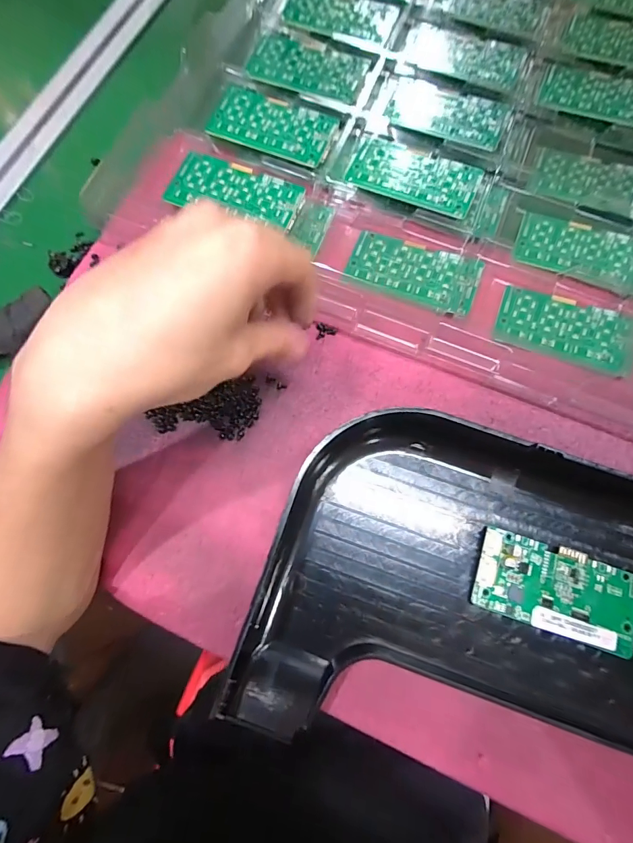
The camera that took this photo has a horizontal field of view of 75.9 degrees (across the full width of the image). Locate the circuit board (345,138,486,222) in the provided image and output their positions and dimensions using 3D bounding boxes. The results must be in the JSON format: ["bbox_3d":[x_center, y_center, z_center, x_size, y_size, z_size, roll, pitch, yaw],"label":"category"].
[{"bbox_3d":[0.073,-0.184,0.304,0.093,0.005,0.046,20,76,8],"label":"circuit board"}]

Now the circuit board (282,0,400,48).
[{"bbox_3d":[0.020,-0.349,0.347,0.091,0.004,0.055,19,77,4],"label":"circuit board"}]

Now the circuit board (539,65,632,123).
[{"bbox_3d":[0.236,-0.270,0.334,0.096,0.007,0.051,13,77,2],"label":"circuit board"}]

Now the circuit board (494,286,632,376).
[{"bbox_3d":[0.178,-0.065,0.288,0.093,0.004,0.047,19,76,10],"label":"circuit board"}]

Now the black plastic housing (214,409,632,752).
[{"bbox_3d":[0.147,0.098,0.226,0.362,0.049,0.177,10,77,3],"label":"black plastic housing"}]

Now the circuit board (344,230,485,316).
[{"bbox_3d":[0.071,-0.111,0.297,0.093,0.010,0.046,22,78,4],"label":"circuit board"}]

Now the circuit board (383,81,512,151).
[{"bbox_3d":[0.103,-0.244,0.321,0.092,0.005,0.050,19,77,3],"label":"circuit board"}]

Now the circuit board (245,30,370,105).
[{"bbox_3d":[-0.007,-0.288,0.329,0.092,0.004,0.050,22,78,4],"label":"circuit board"}]

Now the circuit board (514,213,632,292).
[{"bbox_3d":[0.202,-0.129,0.306,0.096,0.004,0.047,18,76,9],"label":"circuit board"}]

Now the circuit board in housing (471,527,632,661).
[{"bbox_3d":[0.144,0.101,0.243,0.094,0.008,0.048,19,77,3],"label":"circuit board in housing"}]

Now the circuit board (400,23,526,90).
[{"bbox_3d":[0.124,-0.307,0.338,0.098,0.004,0.054,18,77,3],"label":"circuit board"}]

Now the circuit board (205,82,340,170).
[{"bbox_3d":[-0.033,-0.227,0.312,0.095,0.005,0.053,21,78,4],"label":"circuit board"}]

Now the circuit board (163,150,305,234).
[{"bbox_3d":[-0.059,-0.165,0.296,0.095,0.011,0.047,23,78,4],"label":"circuit board"}]

